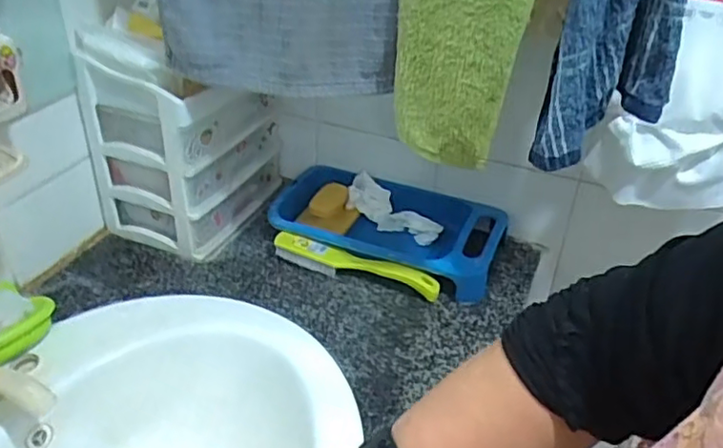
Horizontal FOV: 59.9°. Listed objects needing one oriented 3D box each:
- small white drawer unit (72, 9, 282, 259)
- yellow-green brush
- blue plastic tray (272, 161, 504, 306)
[{"bbox_3d":[-0.241,-0.142,0.888,0.170,0.290,0.224,15,36,19],"label":"small white drawer unit"},{"bbox_3d":[-0.011,0.058,0.826,0.226,0.036,0.028,15,36,19],"label":"yellow-green brush"},{"bbox_3d":[0.035,0.008,0.894,0.315,0.060,0.189,17,37,21],"label":"blue plastic tray"}]

